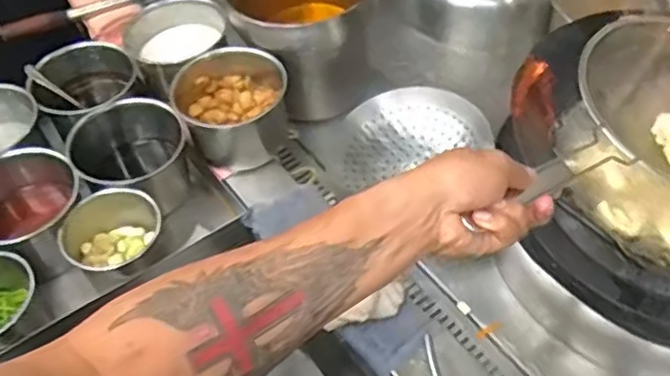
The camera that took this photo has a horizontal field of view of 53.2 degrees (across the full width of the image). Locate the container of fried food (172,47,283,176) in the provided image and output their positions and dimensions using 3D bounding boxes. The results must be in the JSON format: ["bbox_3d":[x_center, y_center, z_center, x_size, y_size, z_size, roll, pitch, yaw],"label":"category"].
[{"bbox_3d":[-0.145,-0.115,0.957,0.145,0.097,0.146,-13,51,-7],"label":"container of fried food"}]

